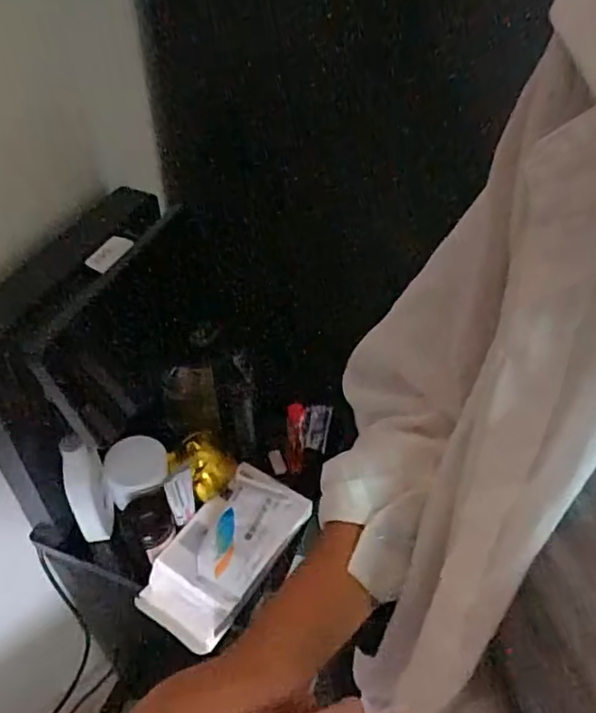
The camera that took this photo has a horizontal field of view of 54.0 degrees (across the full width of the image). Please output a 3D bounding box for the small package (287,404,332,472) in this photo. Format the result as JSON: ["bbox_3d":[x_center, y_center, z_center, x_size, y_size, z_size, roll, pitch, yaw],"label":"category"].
[{"bbox_3d":[0.018,0.114,0.845,0.064,0.098,0.011,-5,16,-21],"label":"small package"}]

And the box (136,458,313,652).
[{"bbox_3d":[-0.083,0.230,0.701,0.114,0.062,0.209,31,51,25],"label":"box"}]

